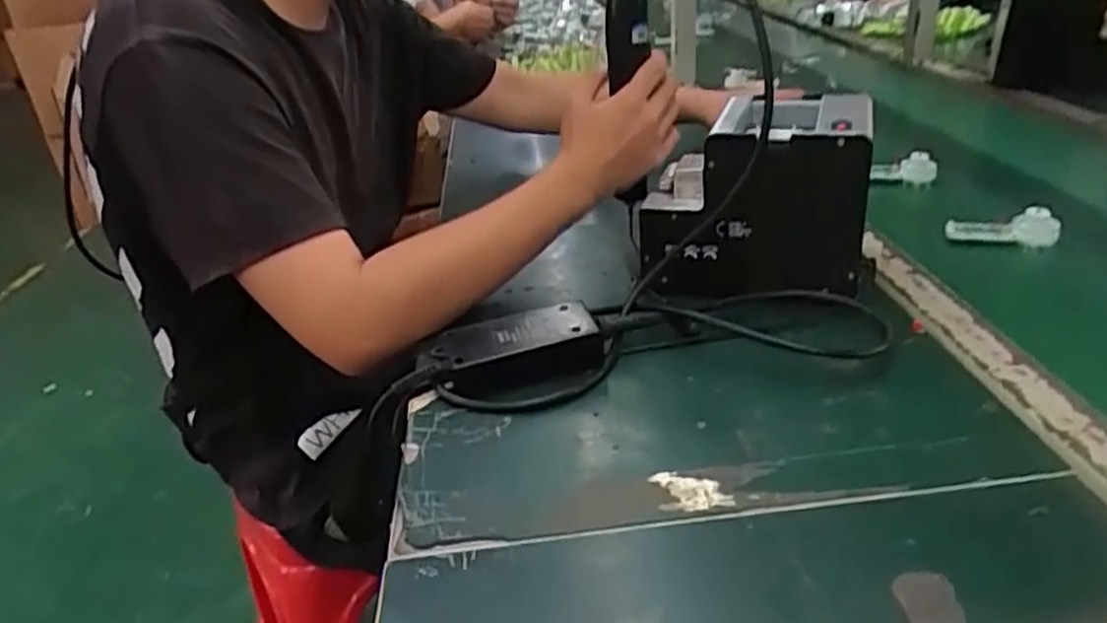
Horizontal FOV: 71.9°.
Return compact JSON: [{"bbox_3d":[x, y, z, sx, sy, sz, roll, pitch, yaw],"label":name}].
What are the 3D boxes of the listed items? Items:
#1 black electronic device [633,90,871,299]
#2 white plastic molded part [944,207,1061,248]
[{"bbox_3d":[0.170,-0.094,0.655,0.179,0.147,0.108,4,29,19],"label":"black electronic device"},{"bbox_3d":[0.421,-0.080,0.717,0.096,0.037,0.013,3,28,17],"label":"white plastic molded part"}]

